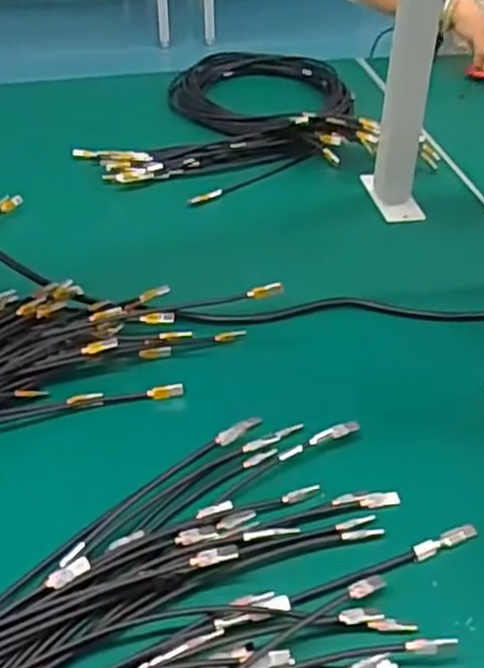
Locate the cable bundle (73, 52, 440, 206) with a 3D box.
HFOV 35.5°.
[{"bbox_3d":[-0.009,-0.262,0.890,0.363,0.049,0.344,-8,38,-11],"label":"cable bundle"}]

